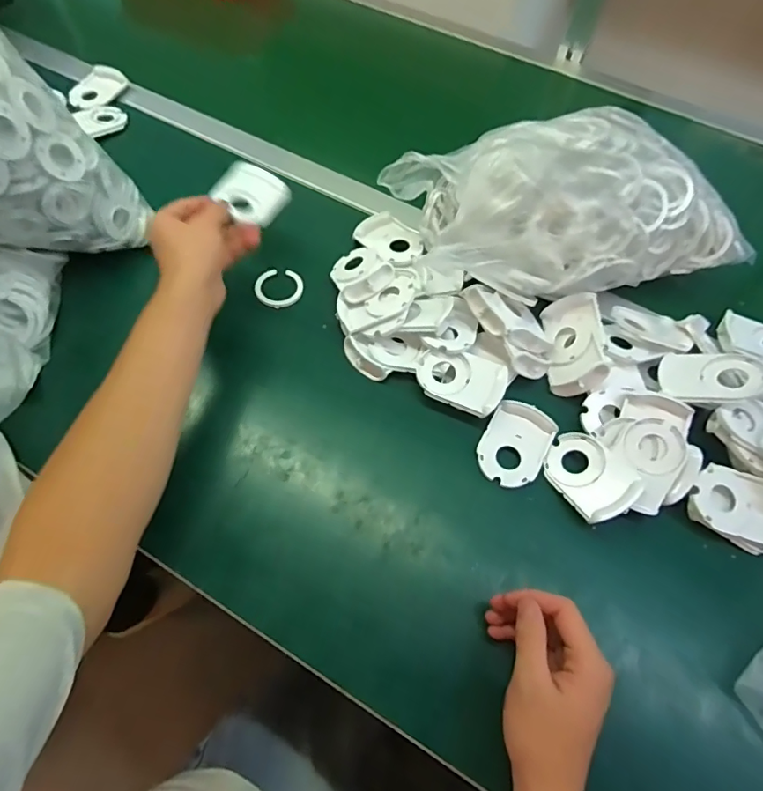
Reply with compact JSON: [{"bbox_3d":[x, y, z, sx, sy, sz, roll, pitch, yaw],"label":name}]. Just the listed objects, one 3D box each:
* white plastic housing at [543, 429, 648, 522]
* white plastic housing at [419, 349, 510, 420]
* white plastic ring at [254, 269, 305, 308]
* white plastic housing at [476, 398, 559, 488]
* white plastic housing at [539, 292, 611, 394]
[{"bbox_3d":[0.184,0.071,0.441,0.057,0.010,0.083,-36,47,0],"label":"white plastic housing"},{"bbox_3d":[0.075,-0.015,0.476,0.082,0.018,0.053,24,63,10],"label":"white plastic housing"},{"bbox_3d":[-0.113,-0.119,0.546,0.051,0.007,0.049,1,61,-2],"label":"white plastic ring"},{"bbox_3d":[0.125,0.045,0.462,0.058,0.009,0.080,27,71,13],"label":"white plastic housing"},{"bbox_3d":[0.194,-0.053,0.500,0.056,0.018,0.106,-20,55,39],"label":"white plastic housing"}]

